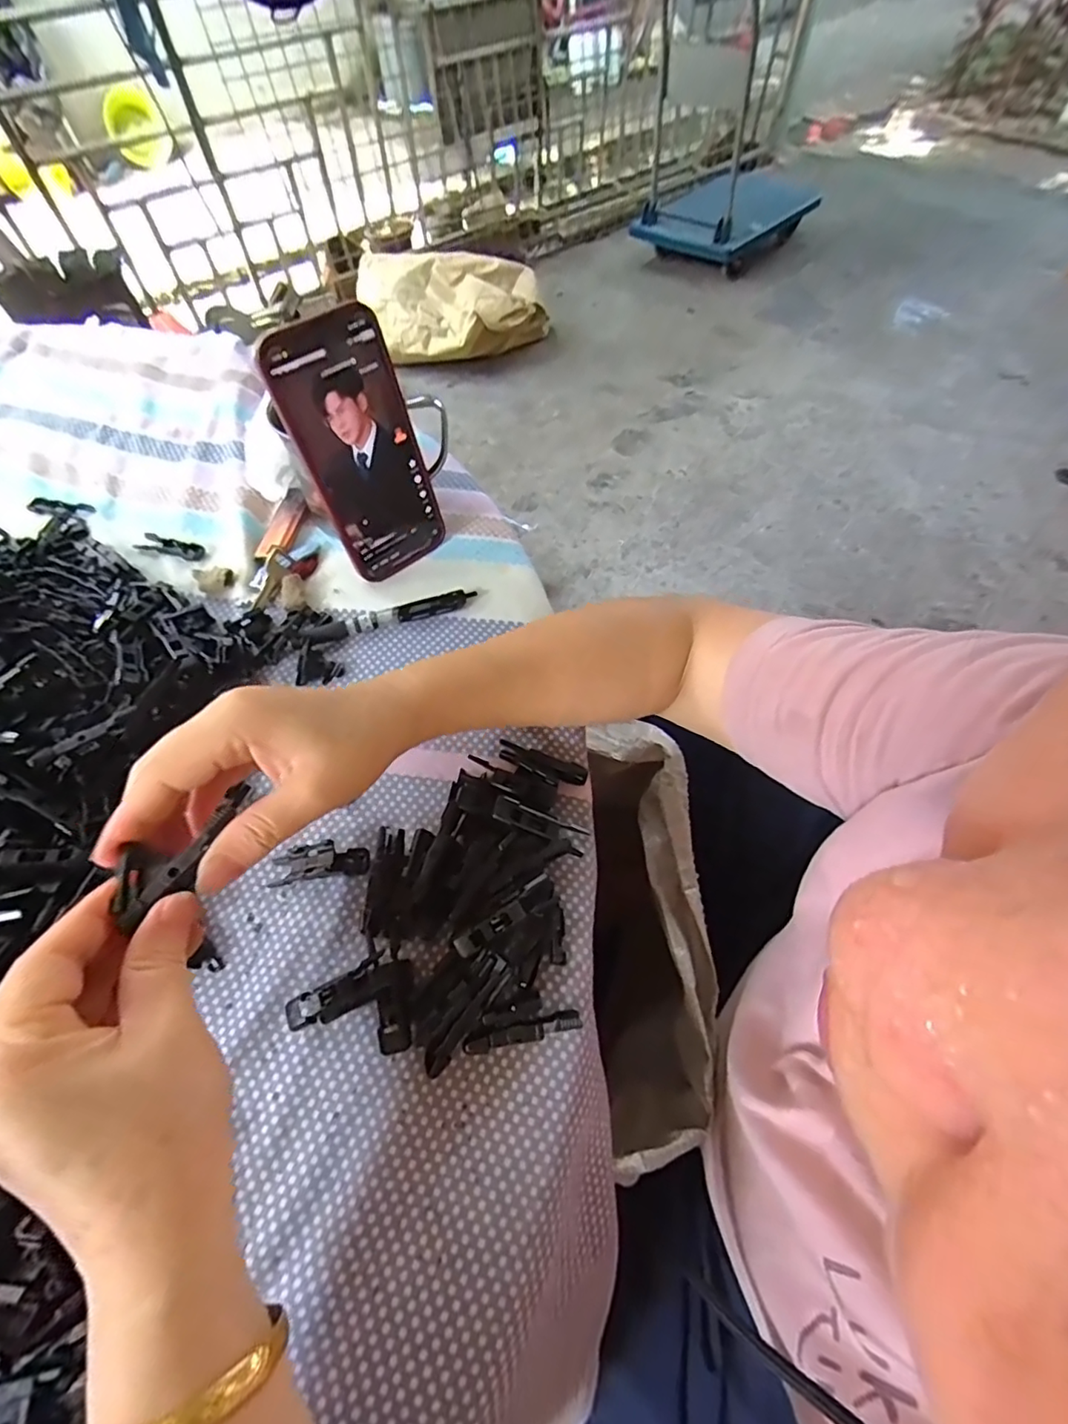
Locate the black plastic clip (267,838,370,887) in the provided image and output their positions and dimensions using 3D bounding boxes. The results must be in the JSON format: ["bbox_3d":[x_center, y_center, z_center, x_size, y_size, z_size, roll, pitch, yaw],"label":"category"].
[{"bbox_3d":[-0.117,0.081,0.306,0.053,0.017,0.017,-6,60,-3],"label":"black plastic clip"}]

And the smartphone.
[{"bbox_3d":[-0.108,-0.166,0.370,0.077,0.157,0.006,-37,51,-17],"label":"smartphone"}]

